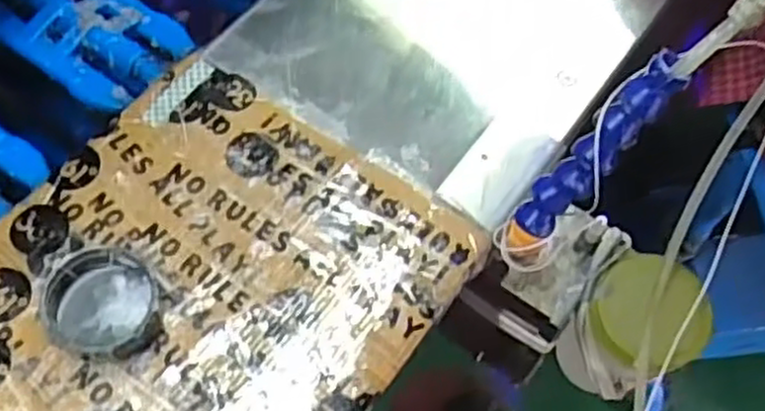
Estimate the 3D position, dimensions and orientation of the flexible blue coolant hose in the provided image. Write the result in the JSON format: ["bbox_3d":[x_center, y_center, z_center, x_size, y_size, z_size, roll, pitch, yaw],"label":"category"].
[{"bbox_3d":[0.111,-0.022,0.417,0.018,0.145,0.024,-9,56,-38],"label":"flexible blue coolant hose"}]

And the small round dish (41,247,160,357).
[{"bbox_3d":[-0.158,0.053,0.427,0.059,0.020,0.061,0,61,0],"label":"small round dish"}]

